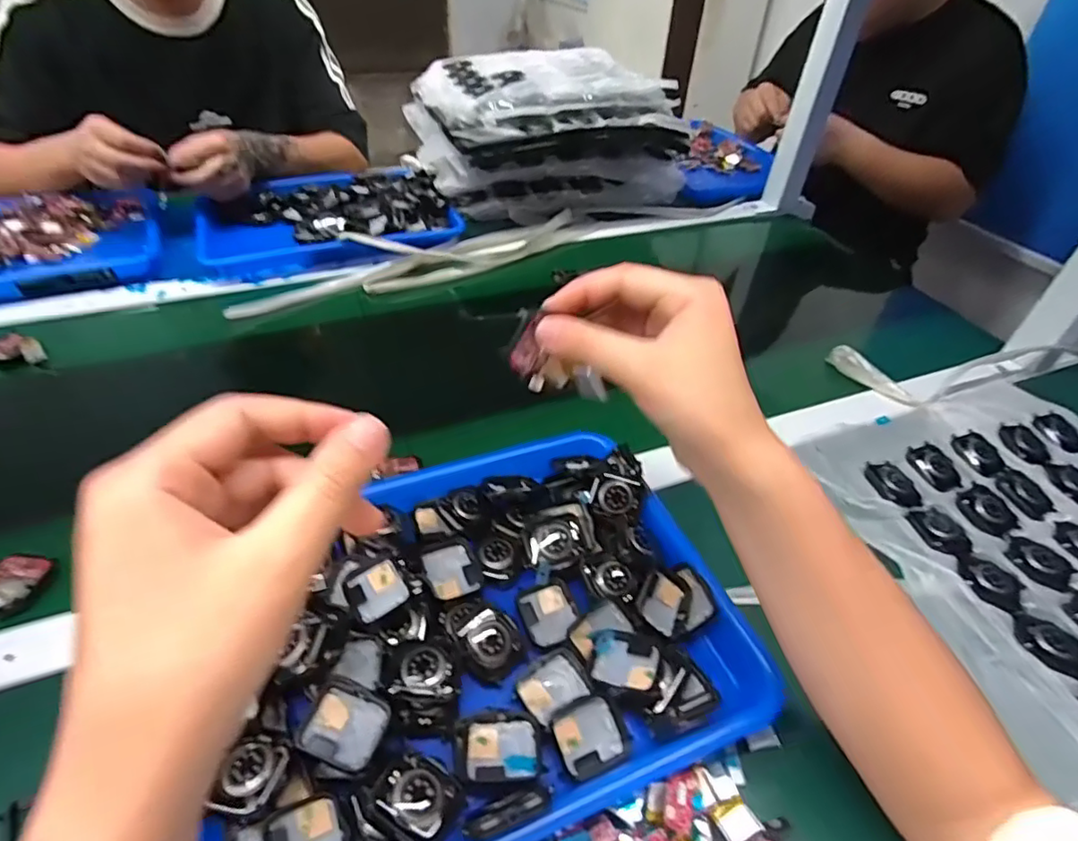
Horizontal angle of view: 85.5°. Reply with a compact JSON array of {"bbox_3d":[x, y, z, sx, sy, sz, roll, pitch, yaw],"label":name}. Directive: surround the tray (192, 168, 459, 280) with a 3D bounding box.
[{"bbox_3d":[-0.286,-0.278,0.794,0.321,0.051,0.241,-15,46,-19],"label":"tray"}]

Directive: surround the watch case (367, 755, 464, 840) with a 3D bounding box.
[{"bbox_3d":[-0.061,0.188,0.290,0.042,0.008,0.034,35,43,6],"label":"watch case"}]

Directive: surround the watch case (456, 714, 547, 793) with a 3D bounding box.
[{"bbox_3d":[-0.021,0.182,0.318,0.045,0.012,0.037,-3,44,-8],"label":"watch case"}]

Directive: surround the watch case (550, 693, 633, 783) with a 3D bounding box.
[{"bbox_3d":[0.029,0.177,0.326,0.042,0.010,0.038,-20,72,-23],"label":"watch case"}]

